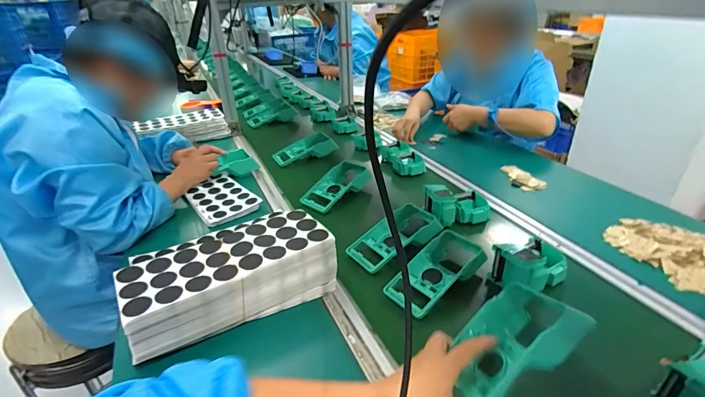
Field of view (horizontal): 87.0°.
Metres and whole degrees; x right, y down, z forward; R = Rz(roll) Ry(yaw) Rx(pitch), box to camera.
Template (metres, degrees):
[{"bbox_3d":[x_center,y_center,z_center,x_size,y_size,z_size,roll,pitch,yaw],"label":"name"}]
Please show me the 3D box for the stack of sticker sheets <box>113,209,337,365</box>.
[{"bbox_3d":[-0.183,0.123,0.579,0.300,0.090,0.126,-19,34,-27],"label":"stack of sticker sheets"}]

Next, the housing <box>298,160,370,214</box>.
[{"bbox_3d":[-0.034,-0.032,0.921,0.098,0.054,0.197,23,39,37],"label":"housing"}]

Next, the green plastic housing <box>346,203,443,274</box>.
[{"bbox_3d":[0.080,0.077,0.721,0.174,0.062,0.100,-20,35,-28],"label":"green plastic housing"}]

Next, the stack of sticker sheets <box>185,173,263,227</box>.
[{"bbox_3d":[-0.317,-0.003,0.886,0.124,0.019,0.210,-24,37,-33],"label":"stack of sticker sheets"}]

